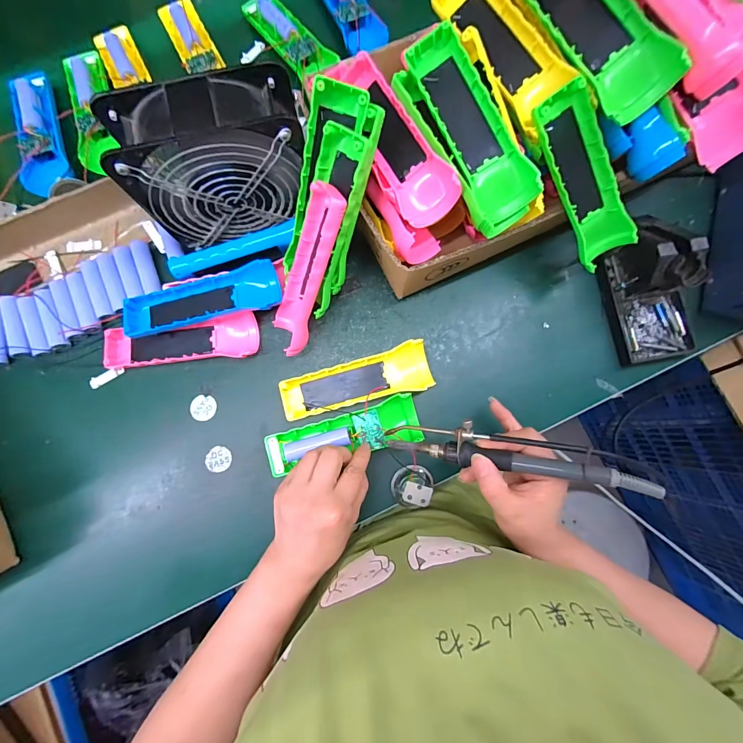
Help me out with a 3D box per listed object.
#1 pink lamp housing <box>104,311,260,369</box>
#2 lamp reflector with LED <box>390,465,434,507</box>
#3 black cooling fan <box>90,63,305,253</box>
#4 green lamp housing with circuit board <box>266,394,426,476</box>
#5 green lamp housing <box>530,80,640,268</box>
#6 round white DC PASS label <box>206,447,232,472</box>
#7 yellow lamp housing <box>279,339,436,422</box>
[{"bbox_3d":[-0.200,-0.030,0.368,0.156,0.022,0.047,-8,85,-2],"label":"pink lamp housing"},{"bbox_3d":[0.042,0.114,0.350,0.043,0.027,0.035,-3,85,-1],"label":"lamp reflector with LED"},{"bbox_3d":[-0.129,-0.178,0.321,0.146,0.142,0.070,-13,82,-2],"label":"black cooling fan"},{"bbox_3d":[-0.028,0.064,0.351,0.156,0.029,0.045,-14,85,-2],"label":"green lamp housing with circuit board"},{"bbox_3d":[0.188,-0.166,0.309,0.049,0.024,0.153,-43,117,-4],"label":"green lamp housing"},{"bbox_3d":[-0.161,0.092,0.364,0.026,0.004,0.026,0,85,-1],"label":"round white DC PASS label"},{"bbox_3d":[-0.015,0.013,0.365,0.155,0.029,0.049,-17,85,-2],"label":"yellow lamp housing"}]

